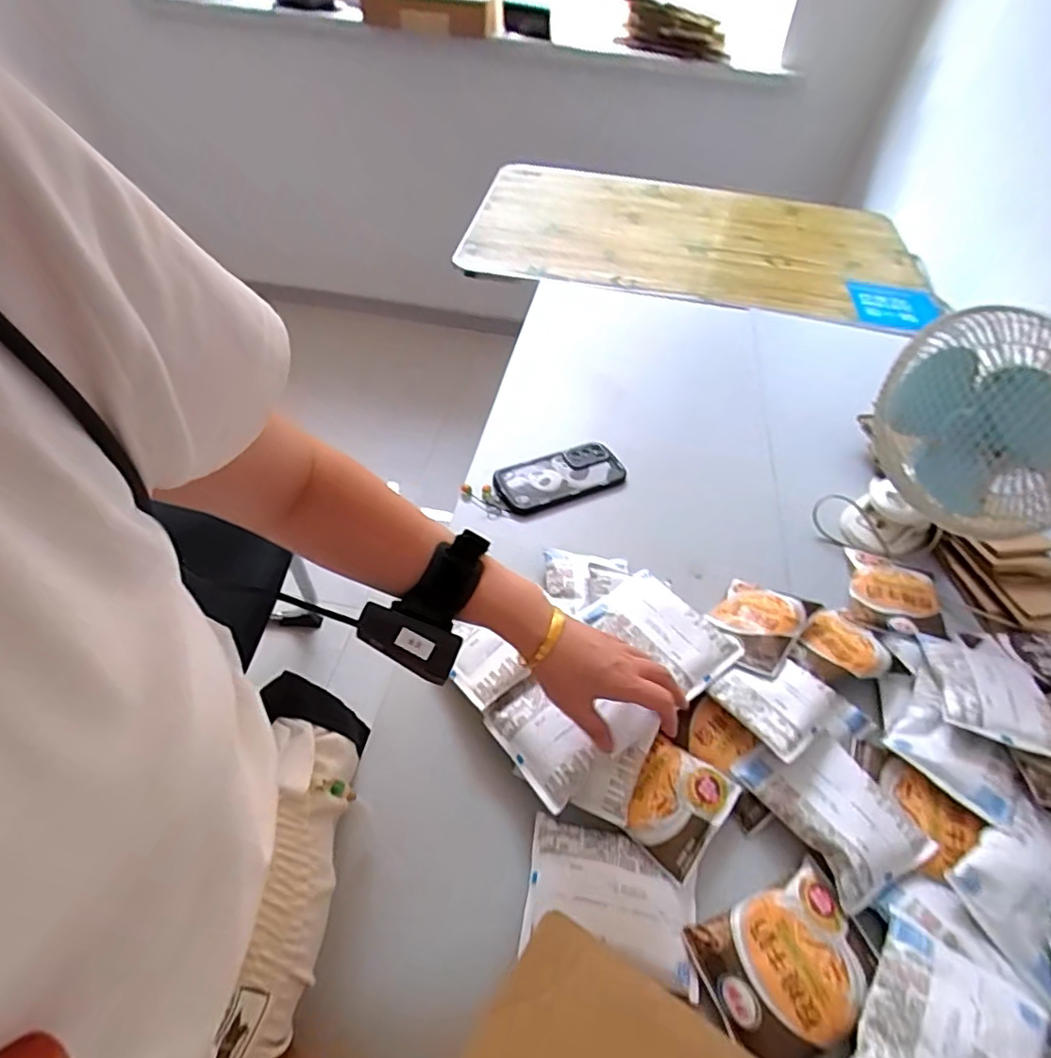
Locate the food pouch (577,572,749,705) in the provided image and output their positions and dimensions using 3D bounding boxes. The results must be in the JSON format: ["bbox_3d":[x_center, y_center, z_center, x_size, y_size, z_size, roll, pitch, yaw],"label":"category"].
[{"bbox_3d":[0.133,0.096,0.564,0.084,0.015,0.126,-35,61,-29],"label":"food pouch"}]

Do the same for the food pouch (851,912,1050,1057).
[{"bbox_3d":[0.270,0.336,0.380,0.087,0.031,0.123,34,55,22],"label":"food pouch"}]

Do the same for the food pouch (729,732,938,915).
[{"bbox_3d":[0.251,0.222,0.477,0.103,0.016,0.123,-17,53,-19],"label":"food pouch"}]

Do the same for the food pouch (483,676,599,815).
[{"bbox_3d":[0.011,0.175,0.495,0.054,0.020,0.107,-41,51,-9],"label":"food pouch"}]

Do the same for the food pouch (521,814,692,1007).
[{"bbox_3d":[0.065,0.275,0.440,0.127,0.010,0.088,13,50,6],"label":"food pouch"}]

